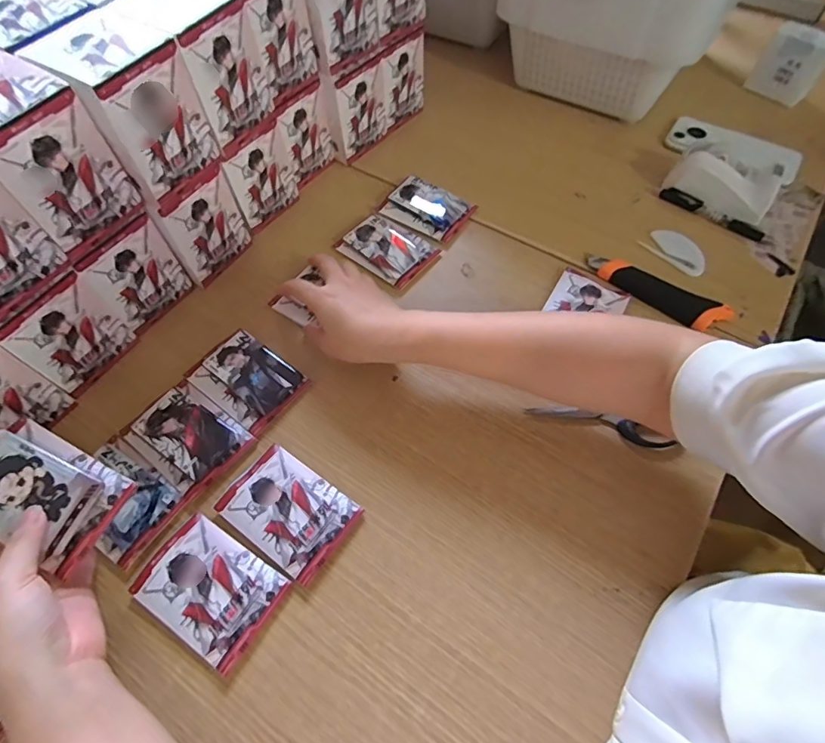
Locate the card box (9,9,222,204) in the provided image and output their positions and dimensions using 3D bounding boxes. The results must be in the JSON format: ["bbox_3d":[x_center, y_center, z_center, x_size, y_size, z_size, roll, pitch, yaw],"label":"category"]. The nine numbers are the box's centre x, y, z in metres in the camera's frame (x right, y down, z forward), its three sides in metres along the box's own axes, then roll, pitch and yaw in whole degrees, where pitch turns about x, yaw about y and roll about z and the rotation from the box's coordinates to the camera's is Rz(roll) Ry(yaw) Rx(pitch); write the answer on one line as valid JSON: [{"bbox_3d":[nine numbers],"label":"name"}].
[{"bbox_3d":[-0.239,-0.223,0.405,0.090,0.108,0.084,31,64,17],"label":"card box"}]

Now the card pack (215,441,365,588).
[{"bbox_3d":[-0.102,0.115,0.396,0.102,0.013,0.071,32,66,18],"label":"card pack"}]

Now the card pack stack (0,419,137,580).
[{"bbox_3d":[-0.257,0.084,0.328,0.097,0.016,0.069,32,71,-2],"label":"card pack stack"}]

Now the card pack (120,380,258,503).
[{"bbox_3d":[-0.203,0.056,0.425,0.098,0.019,0.073,35,67,19],"label":"card pack"}]

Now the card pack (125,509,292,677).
[{"bbox_3d":[-0.157,0.166,0.367,0.102,0.014,0.072,28,65,17],"label":"card pack"}]

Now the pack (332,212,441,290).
[{"bbox_3d":[-0.026,-0.140,0.534,0.096,0.020,0.073,37,68,20],"label":"pack"}]

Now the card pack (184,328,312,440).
[{"bbox_3d":[-0.159,0.005,0.454,0.099,0.019,0.071,34,67,19],"label":"card pack"}]

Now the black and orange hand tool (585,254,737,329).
[{"bbox_3d":[0.256,-0.088,0.500,0.146,0.017,0.036,34,67,19],"label":"black and orange hand tool"}]

